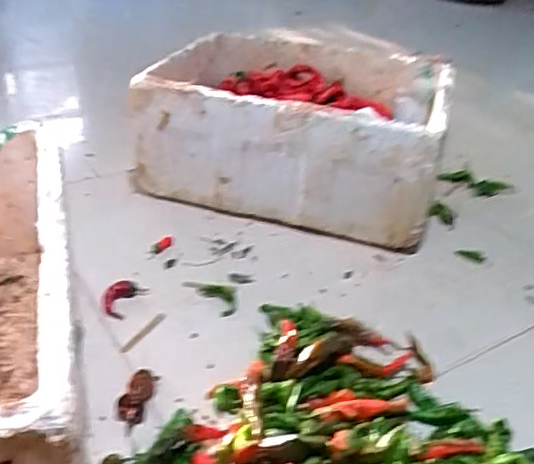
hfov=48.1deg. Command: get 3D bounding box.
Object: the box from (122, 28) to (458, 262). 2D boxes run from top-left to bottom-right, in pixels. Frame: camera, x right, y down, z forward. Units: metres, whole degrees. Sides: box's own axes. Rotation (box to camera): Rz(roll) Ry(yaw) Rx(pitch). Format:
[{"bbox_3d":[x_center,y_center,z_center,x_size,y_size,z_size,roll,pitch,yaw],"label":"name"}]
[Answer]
[{"bbox_3d":[0.073,-0.247,1.322,0.602,0.242,0.560,9,34,7],"label":"box"}]

